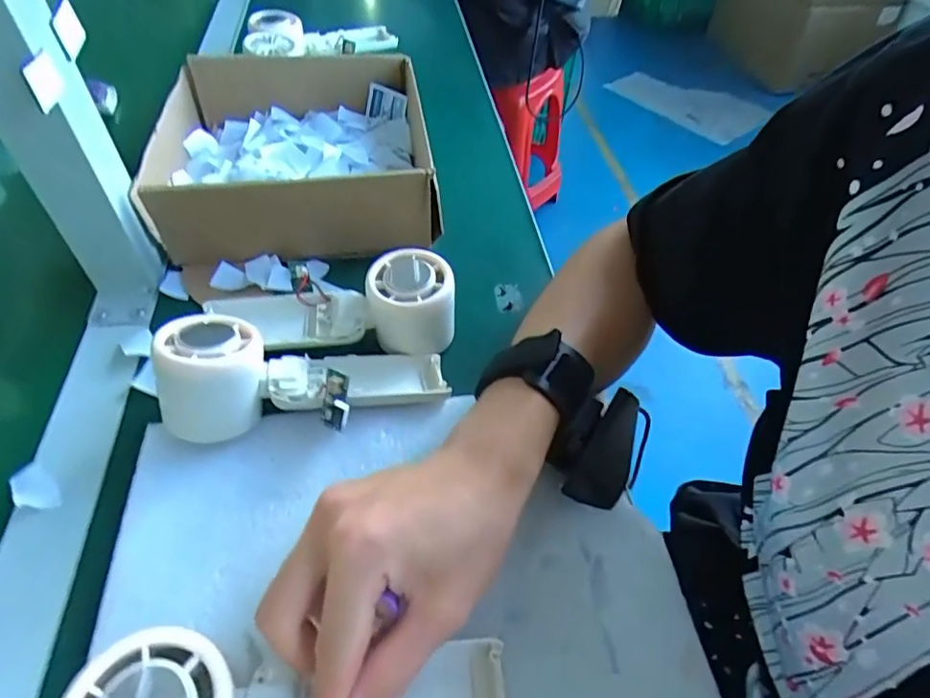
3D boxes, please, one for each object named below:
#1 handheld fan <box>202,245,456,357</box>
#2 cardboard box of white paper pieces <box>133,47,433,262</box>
[{"bbox_3d":[-0.089,-0.029,0.365,0.162,0.050,0.054,-3,50,-6],"label":"handheld fan"},{"bbox_3d":[-0.139,-0.165,0.467,0.200,0.076,0.213,-7,50,-9],"label":"cardboard box of white paper pieces"}]

